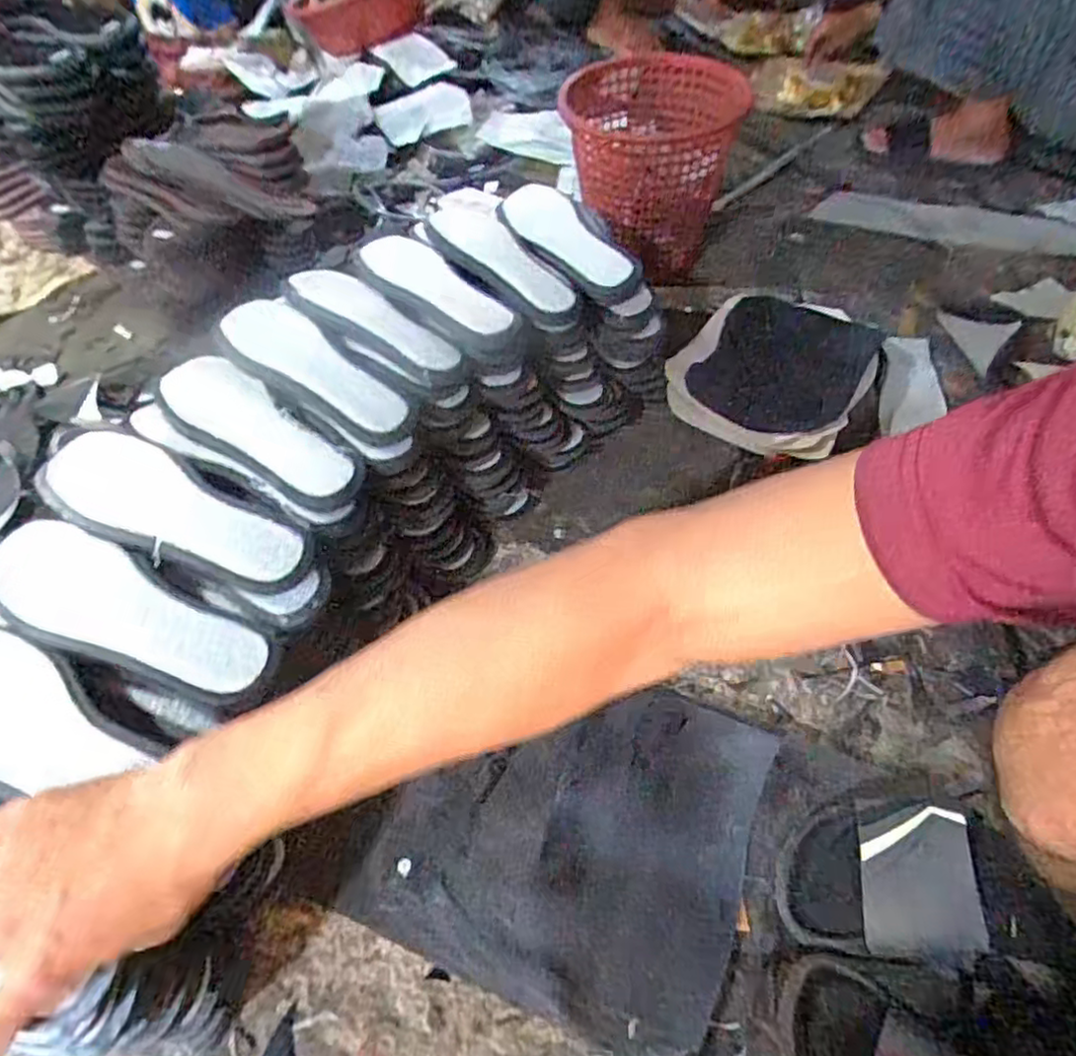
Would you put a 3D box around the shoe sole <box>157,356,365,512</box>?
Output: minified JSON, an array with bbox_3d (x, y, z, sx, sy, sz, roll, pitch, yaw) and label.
[{"bbox_3d":[-0.247,-0.088,0.570,0.230,0.021,0.074,29,59,22],"label":"shoe sole"}]

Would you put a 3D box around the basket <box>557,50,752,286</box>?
[{"bbox_3d":[0.165,-0.537,0.993,0.262,0.223,0.249,2,52,4],"label":"basket"}]

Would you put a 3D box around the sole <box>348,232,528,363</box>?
[{"bbox_3d":[-0.109,-0.248,0.668,0.080,0.013,0.214,-35,59,-22],"label":"sole"}]

